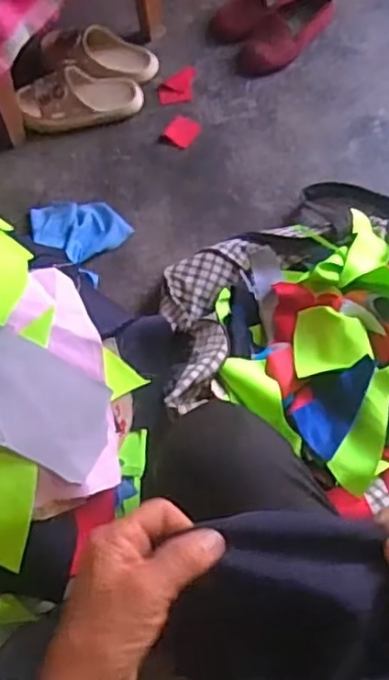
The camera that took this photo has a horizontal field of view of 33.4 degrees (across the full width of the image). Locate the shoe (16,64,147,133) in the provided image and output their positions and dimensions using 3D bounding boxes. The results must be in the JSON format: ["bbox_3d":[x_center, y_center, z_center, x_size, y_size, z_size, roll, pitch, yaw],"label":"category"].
[{"bbox_3d":[-0.193,-0.412,1.093,0.209,0.063,0.097,-6,67,-5],"label":"shoe"}]

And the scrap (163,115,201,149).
[{"bbox_3d":[-0.021,-0.360,1.115,0.051,0.009,0.053,27,74,10],"label":"scrap"}]

